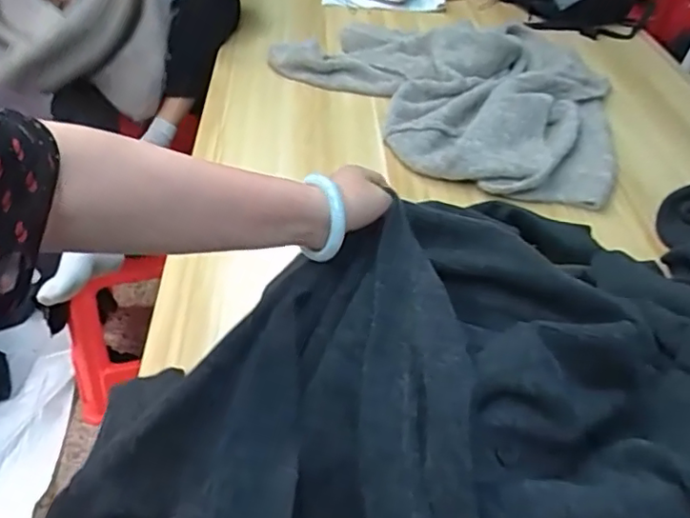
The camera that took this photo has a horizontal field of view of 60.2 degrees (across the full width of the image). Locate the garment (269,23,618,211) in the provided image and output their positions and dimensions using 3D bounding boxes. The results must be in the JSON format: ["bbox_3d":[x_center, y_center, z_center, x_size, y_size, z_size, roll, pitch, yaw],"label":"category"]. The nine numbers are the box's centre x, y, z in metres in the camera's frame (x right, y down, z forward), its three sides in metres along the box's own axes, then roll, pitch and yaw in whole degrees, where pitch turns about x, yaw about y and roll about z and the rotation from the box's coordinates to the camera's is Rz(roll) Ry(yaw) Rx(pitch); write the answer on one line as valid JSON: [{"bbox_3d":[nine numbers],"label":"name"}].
[{"bbox_3d":[0.246,-0.347,1.145,0.682,0.103,0.567,35,51,29],"label":"garment"}]

